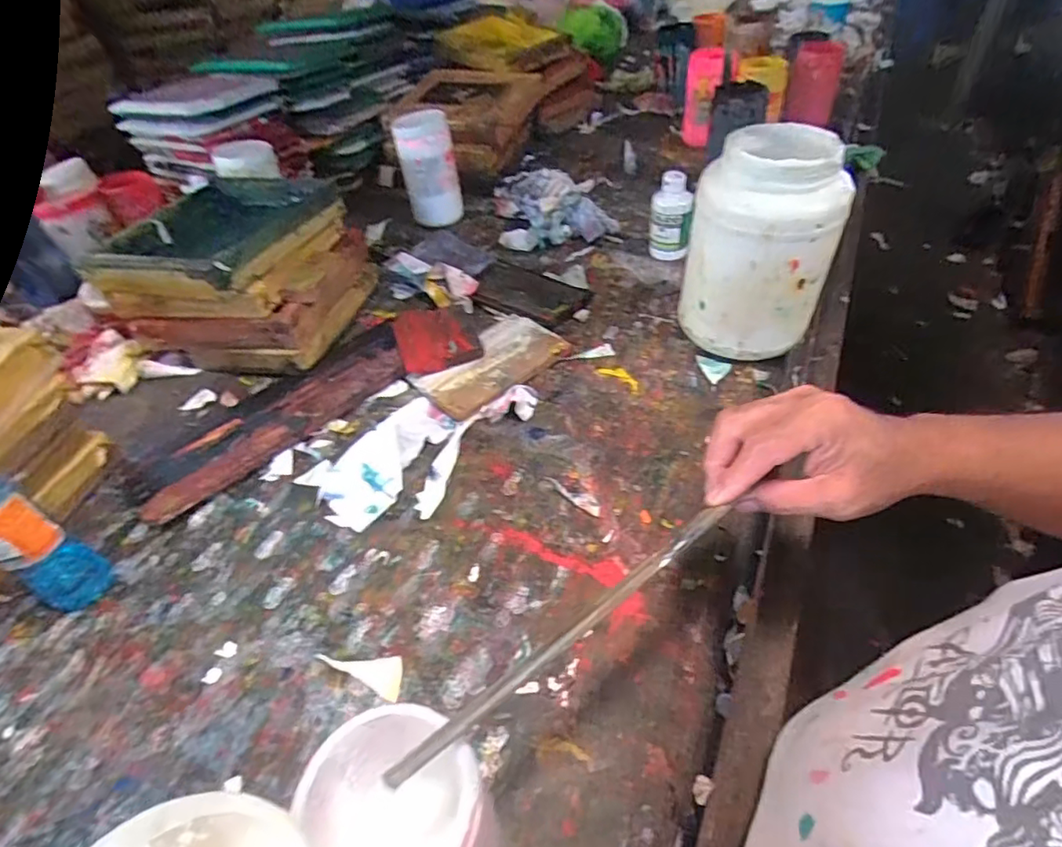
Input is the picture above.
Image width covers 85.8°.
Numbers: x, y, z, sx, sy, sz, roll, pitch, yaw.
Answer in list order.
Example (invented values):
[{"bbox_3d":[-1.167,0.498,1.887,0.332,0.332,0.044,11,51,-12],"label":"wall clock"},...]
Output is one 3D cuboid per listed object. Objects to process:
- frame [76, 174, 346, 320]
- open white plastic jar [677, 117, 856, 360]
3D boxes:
[{"bbox_3d":[-0.430,-0.247,0.800,0.280,0.089,0.239,8,47,13],"label":"frame"},{"bbox_3d":[0.271,-0.204,0.683,0.153,0.244,0.131,10,47,17],"label":"open white plastic jar"}]

